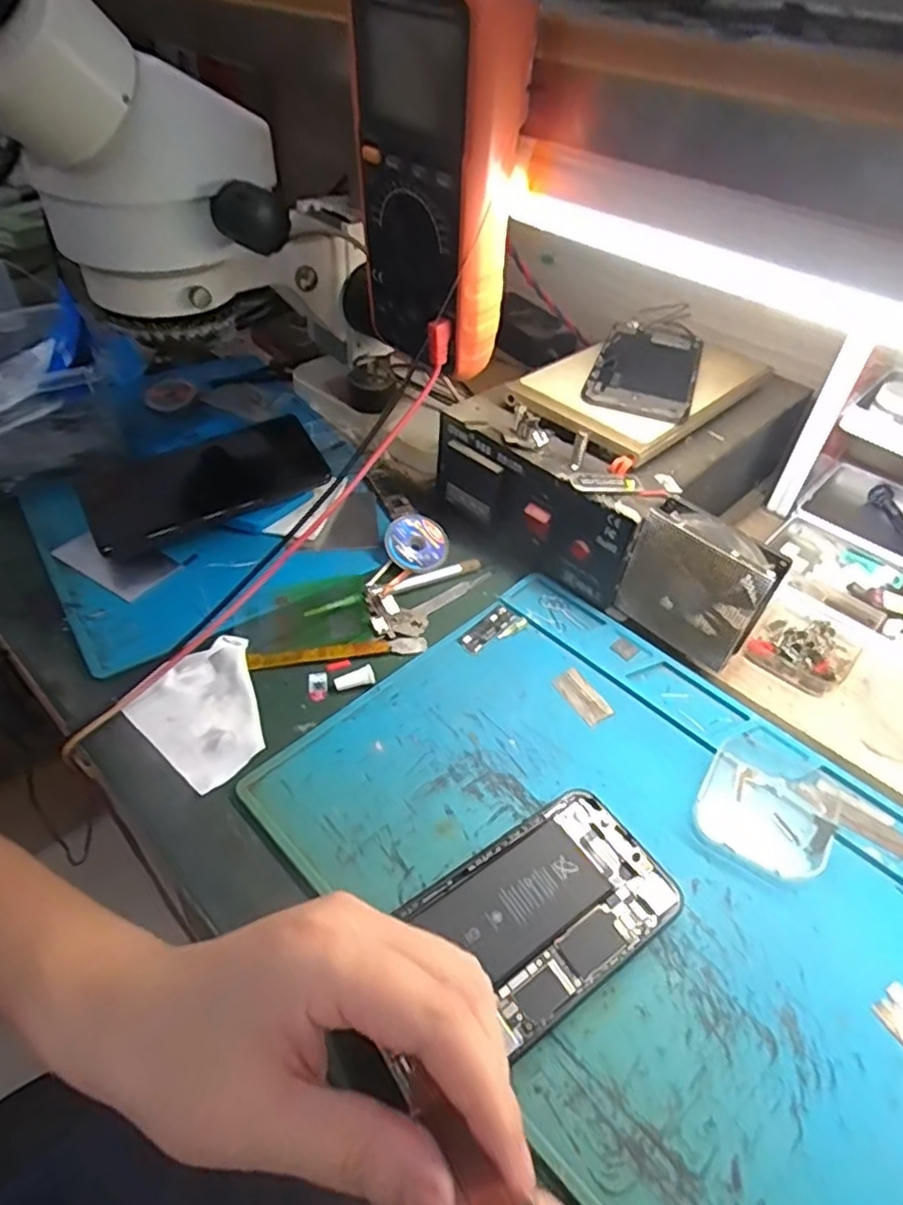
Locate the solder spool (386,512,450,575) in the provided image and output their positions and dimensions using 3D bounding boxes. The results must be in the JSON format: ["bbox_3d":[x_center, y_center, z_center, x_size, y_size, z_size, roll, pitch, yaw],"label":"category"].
[{"bbox_3d":[-0.024,-0.042,0.470,0.044,0.011,0.044,44,63,1],"label":"solder spool"}]

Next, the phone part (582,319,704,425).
[{"bbox_3d":[0.141,-0.170,0.481,0.071,0.011,0.137,16,46,12],"label":"phone part"}]

